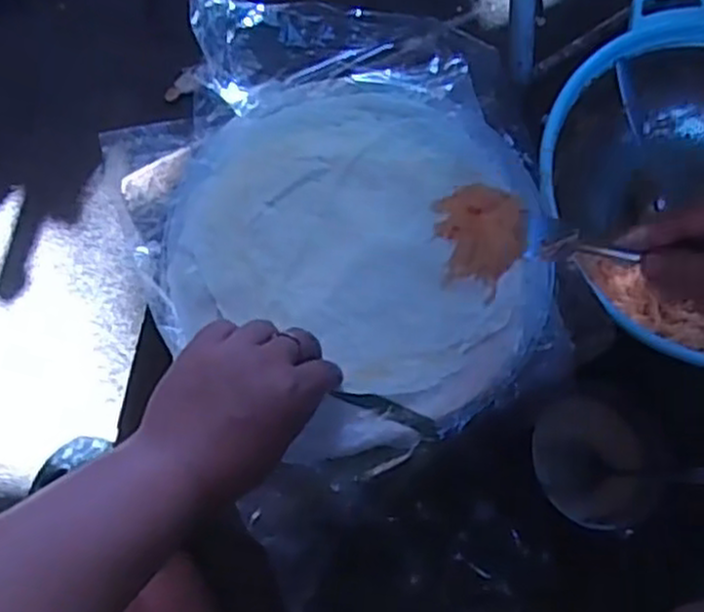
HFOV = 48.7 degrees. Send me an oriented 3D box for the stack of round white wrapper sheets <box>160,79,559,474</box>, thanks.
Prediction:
[{"bbox_3d":[0.006,-0.037,0.494,0.237,0.019,0.226,40,77,9],"label":"stack of round white wrapper sheets"}]

